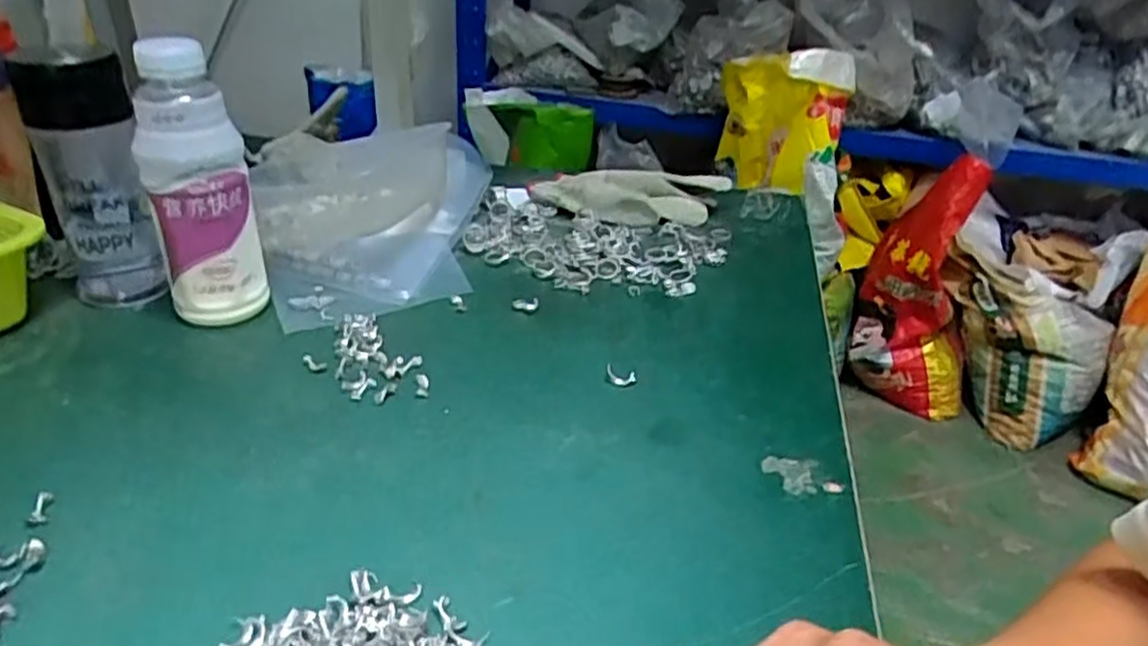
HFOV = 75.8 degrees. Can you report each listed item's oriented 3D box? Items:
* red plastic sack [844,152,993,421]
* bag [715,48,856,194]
[{"bbox_3d":[0.826,-0.079,1.719,0.279,0.574,0.195,14,31,16],"label":"red plastic sack"},{"bbox_3d":[0.462,-0.446,1.637,0.279,0.330,0.092,0,36,-19],"label":"bag"}]

